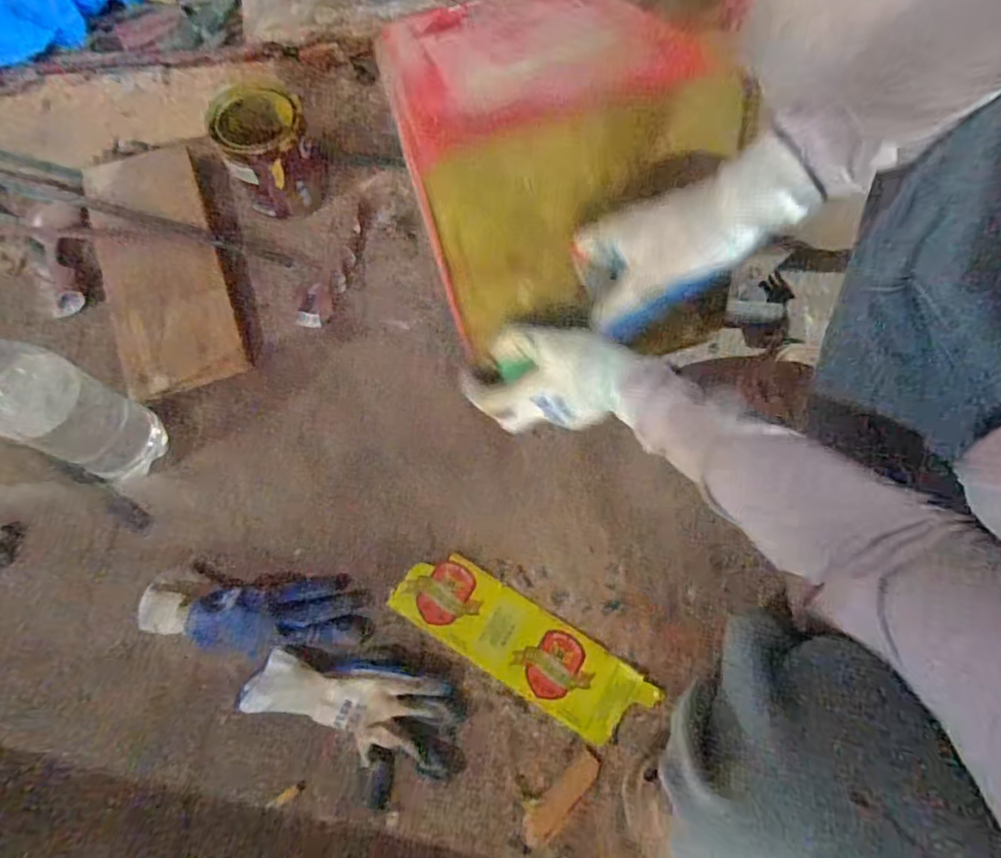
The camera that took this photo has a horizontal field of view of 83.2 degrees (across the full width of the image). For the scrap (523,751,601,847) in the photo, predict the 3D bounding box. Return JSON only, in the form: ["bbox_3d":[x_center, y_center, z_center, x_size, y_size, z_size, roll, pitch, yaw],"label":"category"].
[{"bbox_3d":[0.058,0.343,0.527,0.091,0.007,0.027,-41,74,-13],"label":"scrap"}]

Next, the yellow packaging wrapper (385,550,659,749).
[{"bbox_3d":[0.021,0.217,0.576,0.268,0.017,0.080,30,72,8],"label":"yellow packaging wrapper"}]

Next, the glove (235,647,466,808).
[{"bbox_3d":[-0.142,0.276,0.531,0.208,0.030,0.111,12,70,5],"label":"glove"}]

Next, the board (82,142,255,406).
[{"bbox_3d":[-0.422,-0.210,0.699,0.141,0.031,0.353,-19,71,-7],"label":"board"}]

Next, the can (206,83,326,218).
[{"bbox_3d":[-0.291,-0.352,0.722,0.111,0.103,0.122,0,70,0],"label":"can"}]

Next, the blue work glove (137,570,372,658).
[{"bbox_3d":[-0.243,0.180,0.561,0.217,0.044,0.078,1,70,1],"label":"blue work glove"}]

